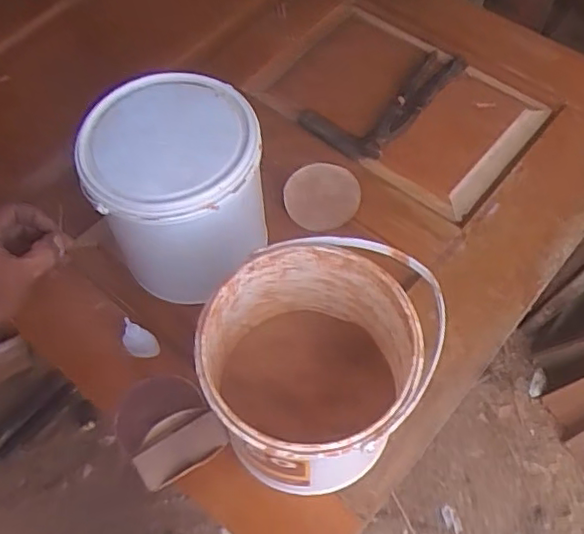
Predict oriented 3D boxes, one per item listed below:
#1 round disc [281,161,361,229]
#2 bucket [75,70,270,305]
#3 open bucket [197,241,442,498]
[{"bbox_3d":[0.038,-0.091,0.797,0.099,0.010,0.090,42,97,30],"label":"round disc"},{"bbox_3d":[-0.122,-0.088,0.675,0.165,0.193,0.177,0,61,0],"label":"bucket"},{"bbox_3d":[0.018,0.092,0.574,0.174,0.174,0.189,0,61,0],"label":"open bucket"}]

